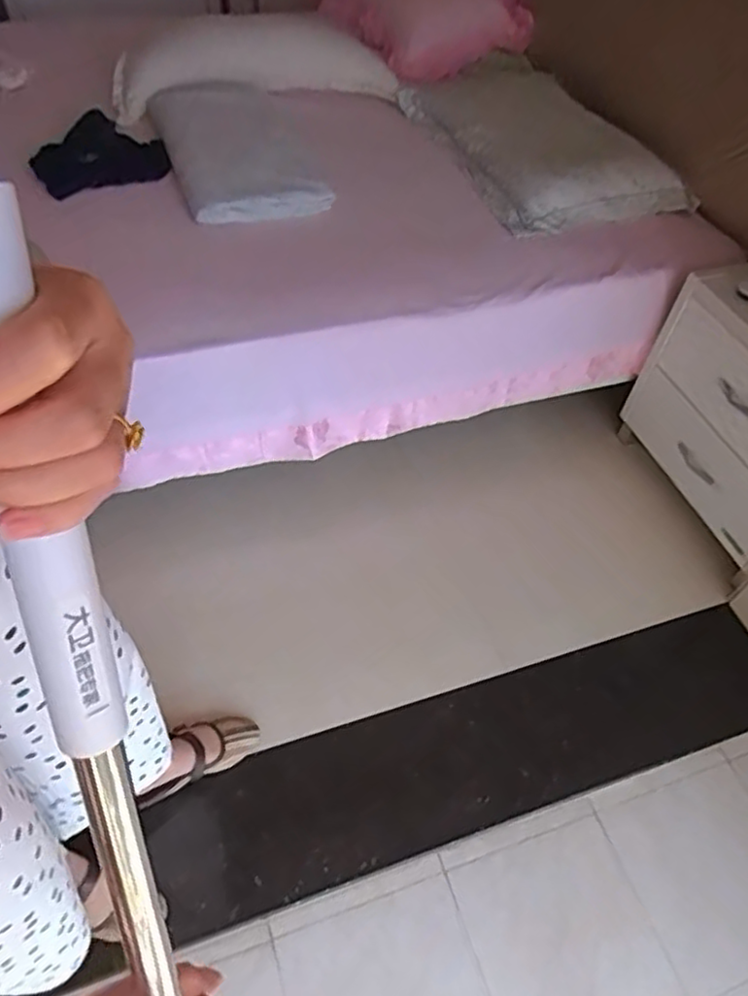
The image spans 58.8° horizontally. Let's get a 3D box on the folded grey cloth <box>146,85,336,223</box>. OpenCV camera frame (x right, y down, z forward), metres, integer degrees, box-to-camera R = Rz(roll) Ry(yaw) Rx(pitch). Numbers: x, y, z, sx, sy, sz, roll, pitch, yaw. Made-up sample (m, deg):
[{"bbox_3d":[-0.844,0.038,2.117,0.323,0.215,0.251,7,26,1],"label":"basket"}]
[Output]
[{"bbox_3d":[-0.349,-0.868,1.645,0.332,0.044,0.626,-14,53,-14],"label":"folded grey cloth"}]

